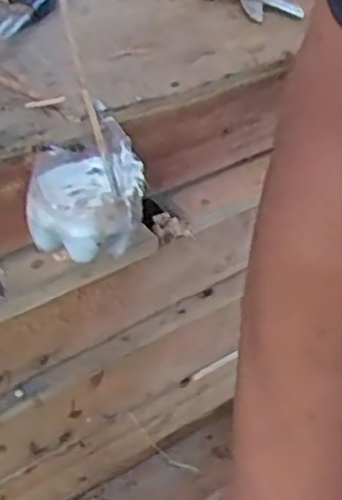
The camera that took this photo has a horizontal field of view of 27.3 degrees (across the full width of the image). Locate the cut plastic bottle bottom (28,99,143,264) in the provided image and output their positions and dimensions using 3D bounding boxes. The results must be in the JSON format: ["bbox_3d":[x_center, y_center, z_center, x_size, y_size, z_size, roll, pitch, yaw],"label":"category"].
[{"bbox_3d":[-0.041,-0.031,0.347,0.055,0.036,0.071,4,40,-3],"label":"cut plastic bottle bottom"}]

